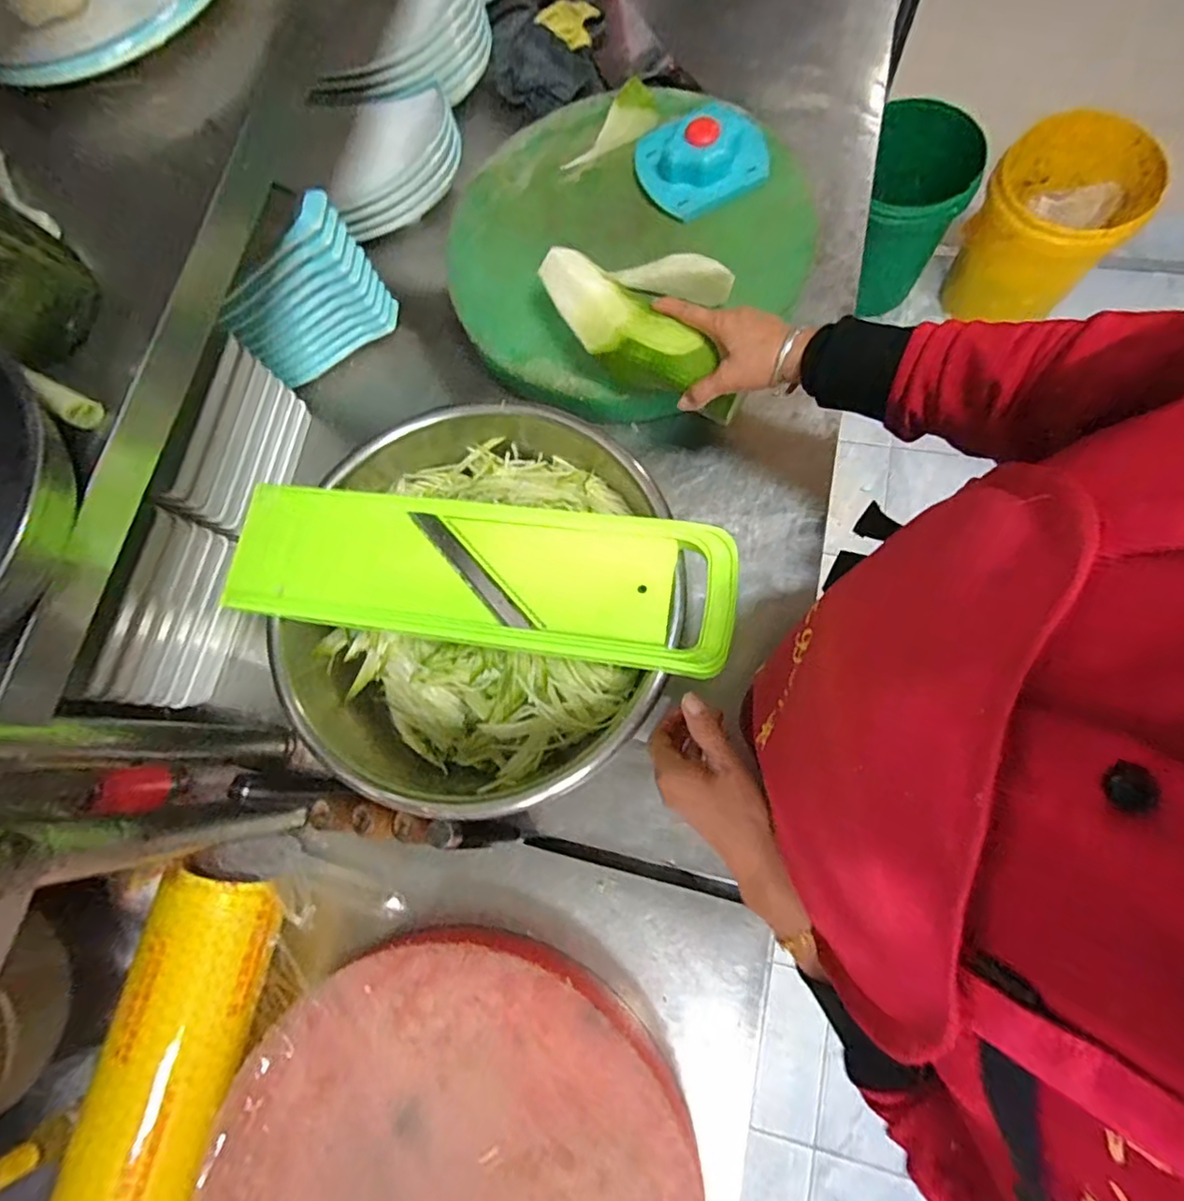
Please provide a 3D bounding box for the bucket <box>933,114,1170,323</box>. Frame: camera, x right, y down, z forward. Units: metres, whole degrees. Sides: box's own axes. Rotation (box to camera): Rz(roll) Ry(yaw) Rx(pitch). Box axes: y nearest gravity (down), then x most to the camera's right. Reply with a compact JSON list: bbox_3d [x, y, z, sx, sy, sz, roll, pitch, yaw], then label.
[{"bbox_3d":[0.972,-0.805,1.266,0.290,0.271,0.319,36,83,14],"label":"bucket"}]

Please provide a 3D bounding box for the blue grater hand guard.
[{"bbox_3d":[0.126,-0.510,0.676,0.141,0.052,0.121,-24,74,1],"label":"blue grater hand guard"}]

